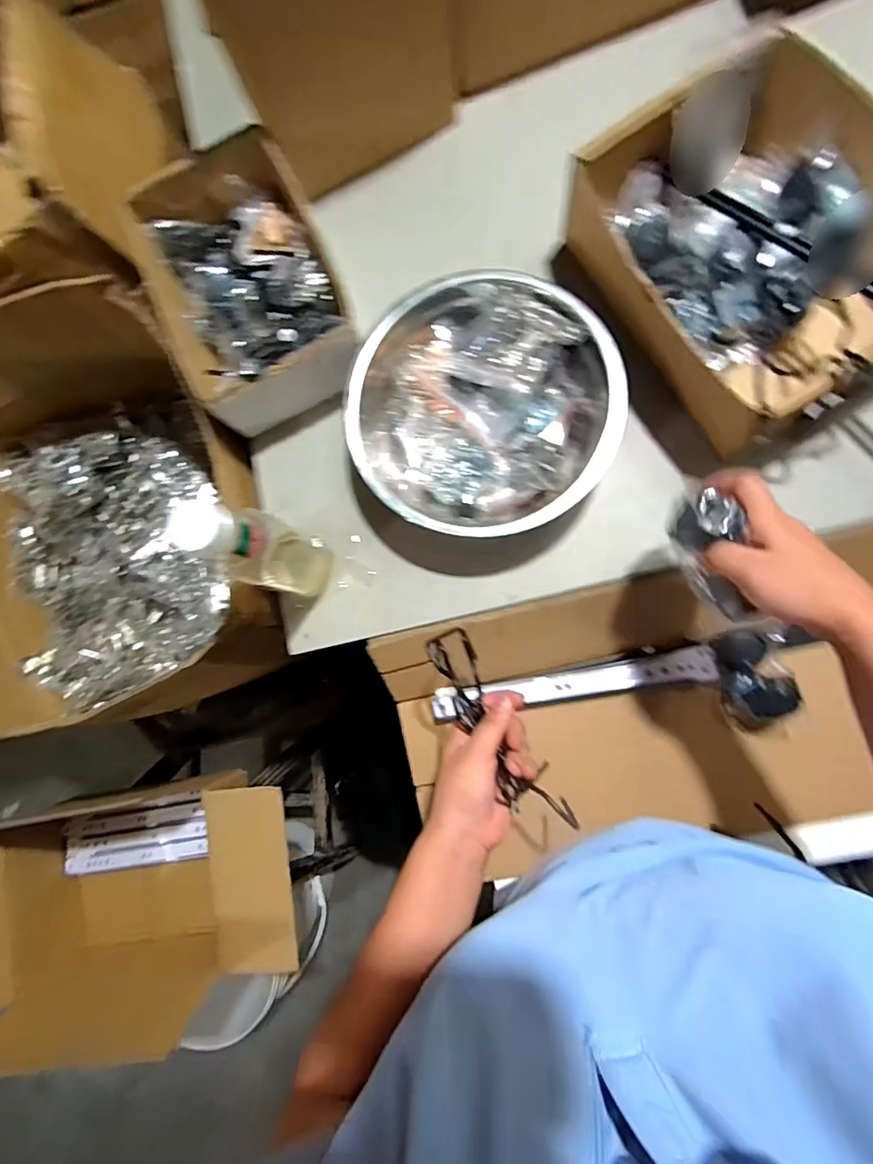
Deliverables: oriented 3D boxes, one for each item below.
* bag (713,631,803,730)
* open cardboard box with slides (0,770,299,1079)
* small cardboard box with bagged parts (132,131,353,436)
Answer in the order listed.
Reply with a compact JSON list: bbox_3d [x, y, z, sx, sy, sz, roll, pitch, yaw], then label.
[{"bbox_3d":[0.328,0.102,0.541,0.058,0.043,0.109,-19,82,5],"label":"bag"},{"bbox_3d":[-0.440,0.436,0.739,0.508,0.219,0.268,-13,82,6],"label":"open cardboard box with slides"},{"bbox_3d":[-0.194,-0.305,0.553,0.174,0.091,0.275,-23,82,5],"label":"small cardboard box with bagged parts"}]

